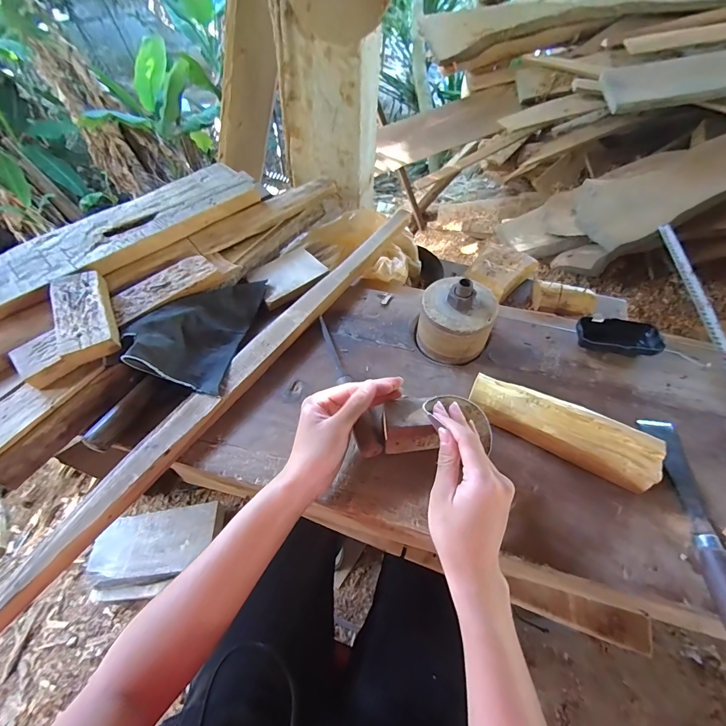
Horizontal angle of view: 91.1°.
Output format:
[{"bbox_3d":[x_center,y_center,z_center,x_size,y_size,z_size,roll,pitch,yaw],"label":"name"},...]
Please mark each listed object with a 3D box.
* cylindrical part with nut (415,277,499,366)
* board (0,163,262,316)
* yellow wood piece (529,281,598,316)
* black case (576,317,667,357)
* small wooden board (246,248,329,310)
[{"bbox_3d":[0.130,-0.065,0.498,0.097,0.100,0.090,1,56,-1],"label":"cylindrical part with nut"},{"bbox_3d":[-0.375,-0.195,0.548,0.458,0.032,0.112,-39,65,-24],"label":"board"},{"bbox_3d":[0.386,-0.121,0.681,0.115,0.040,0.063,11,57,6],"label":"yellow wood piece"},{"bbox_3d":[0.366,-0.036,0.515,0.109,0.026,0.057,10,57,6],"label":"black case"},{"bbox_3d":[-0.127,-0.150,0.603,0.118,0.014,0.095,-31,62,-20],"label":"small wooden board"}]

